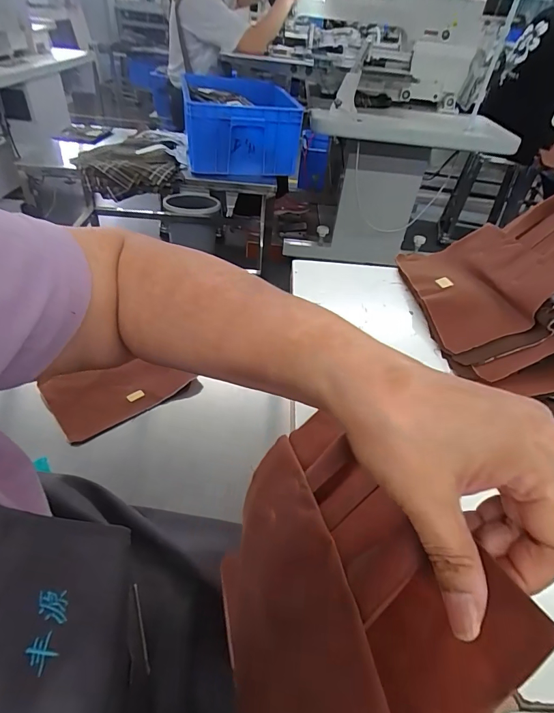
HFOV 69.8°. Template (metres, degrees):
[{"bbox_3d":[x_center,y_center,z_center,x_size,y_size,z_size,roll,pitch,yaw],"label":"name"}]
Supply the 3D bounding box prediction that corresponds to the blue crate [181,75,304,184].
[{"bbox_3d":[-0.150,-0.799,1.374,0.334,0.217,0.515,-7,43,-15],"label":"blue crate"}]

